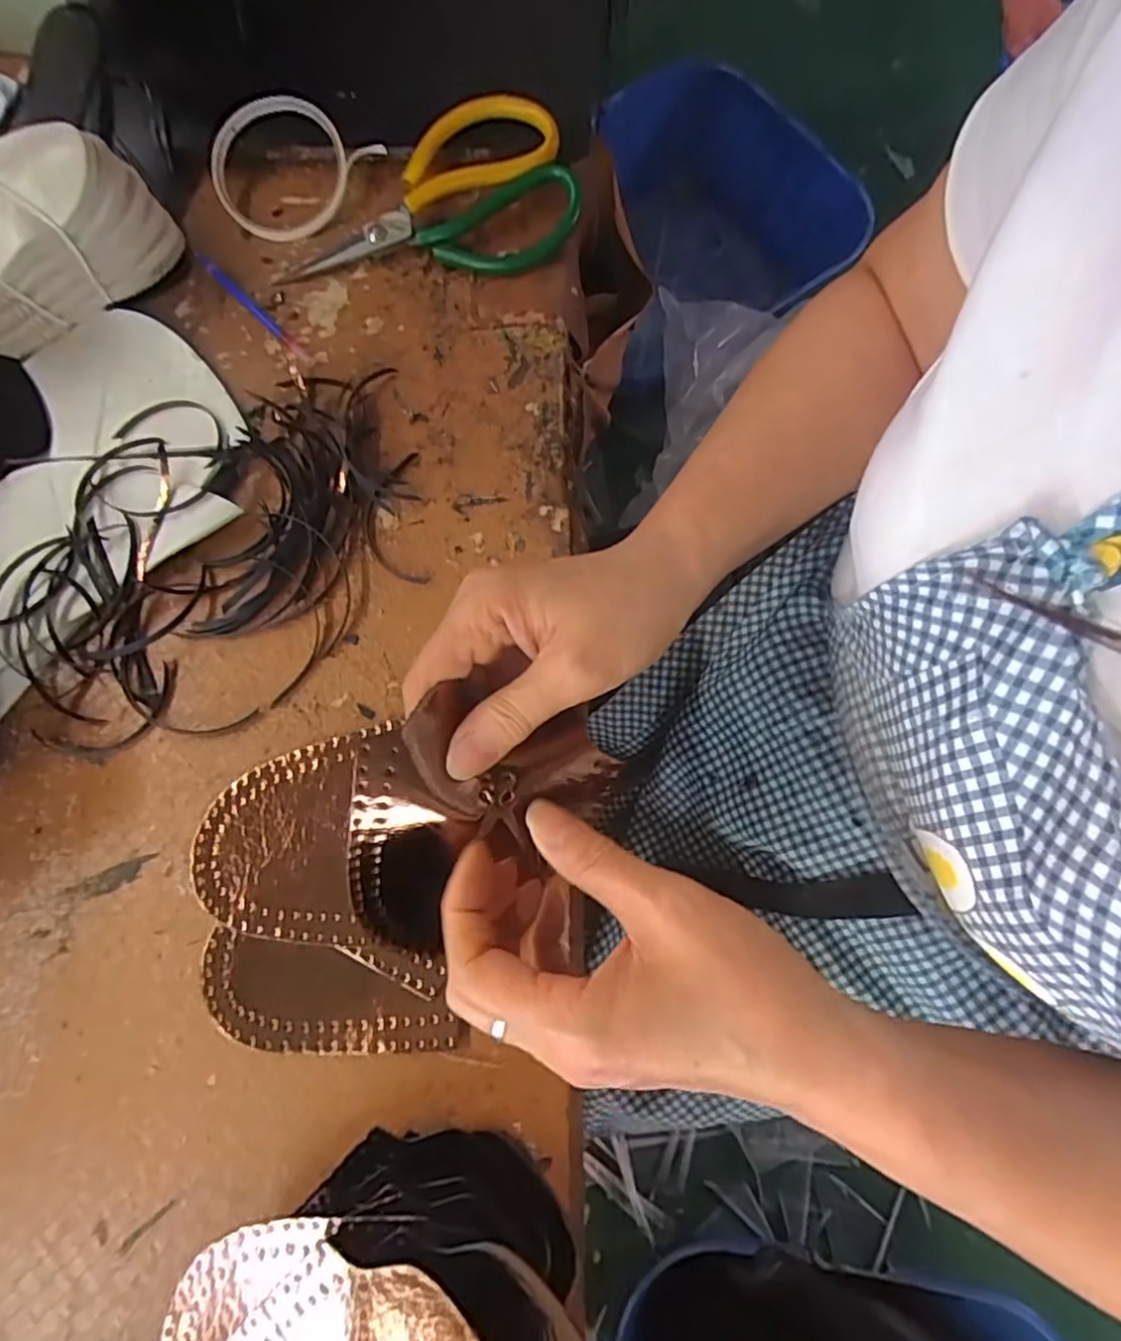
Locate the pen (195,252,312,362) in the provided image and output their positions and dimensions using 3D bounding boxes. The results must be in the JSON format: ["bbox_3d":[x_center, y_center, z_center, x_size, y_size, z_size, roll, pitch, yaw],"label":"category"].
[{"bbox_3d":[-0.190,-0.225,0.397,0.007,0.005,0.110,-44,78,-10],"label":"pen"}]

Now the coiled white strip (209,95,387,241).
[{"bbox_3d":[-0.177,-0.316,0.410,0.101,0.017,0.081,21,96,-3],"label":"coiled white strip"}]

